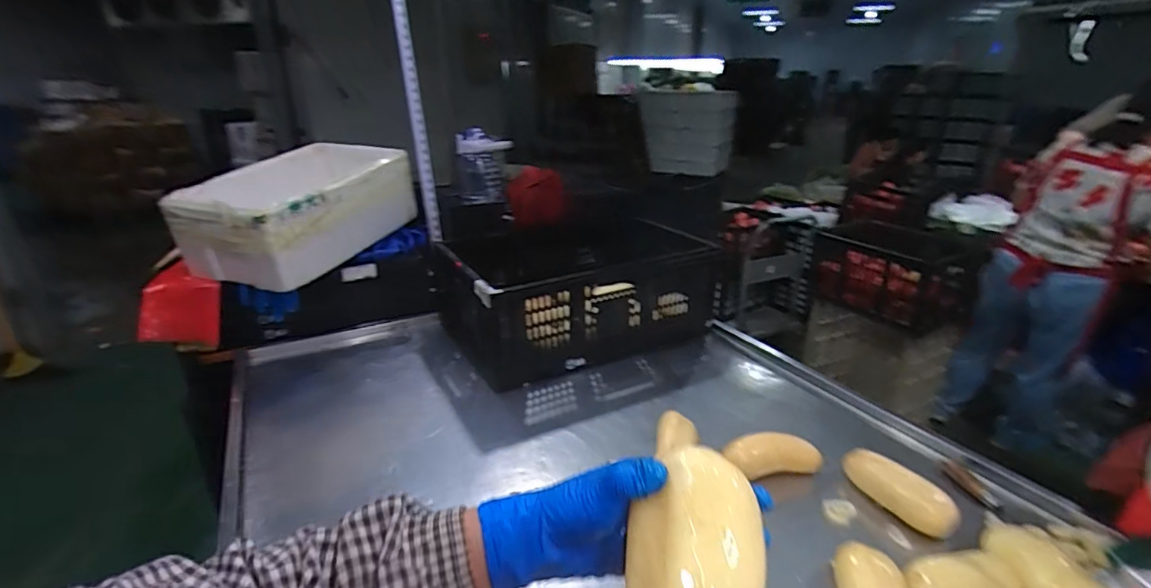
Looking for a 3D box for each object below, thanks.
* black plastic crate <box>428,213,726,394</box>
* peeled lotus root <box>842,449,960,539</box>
[{"bbox_3d":[-0.007,-0.005,1.375,0.631,0.250,0.400,-9,24,-22],"label":"black plastic crate"},{"bbox_3d":[0.497,0.299,0.828,0.066,0.056,0.164,-16,26,-33],"label":"peeled lotus root"}]

